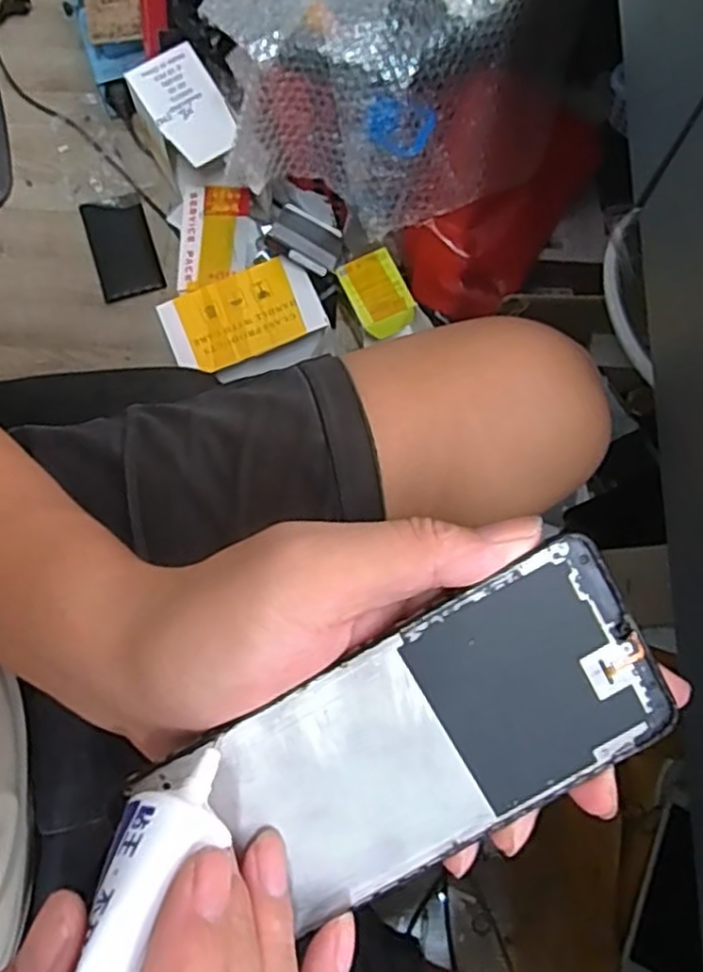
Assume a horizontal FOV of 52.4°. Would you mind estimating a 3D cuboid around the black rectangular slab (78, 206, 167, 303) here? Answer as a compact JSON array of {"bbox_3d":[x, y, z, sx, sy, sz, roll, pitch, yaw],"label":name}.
[{"bbox_3d":[-0.335,-0.346,1.046,0.089,0.014,0.156,-18,76,-6],"label":"black rectangular slab"}]

